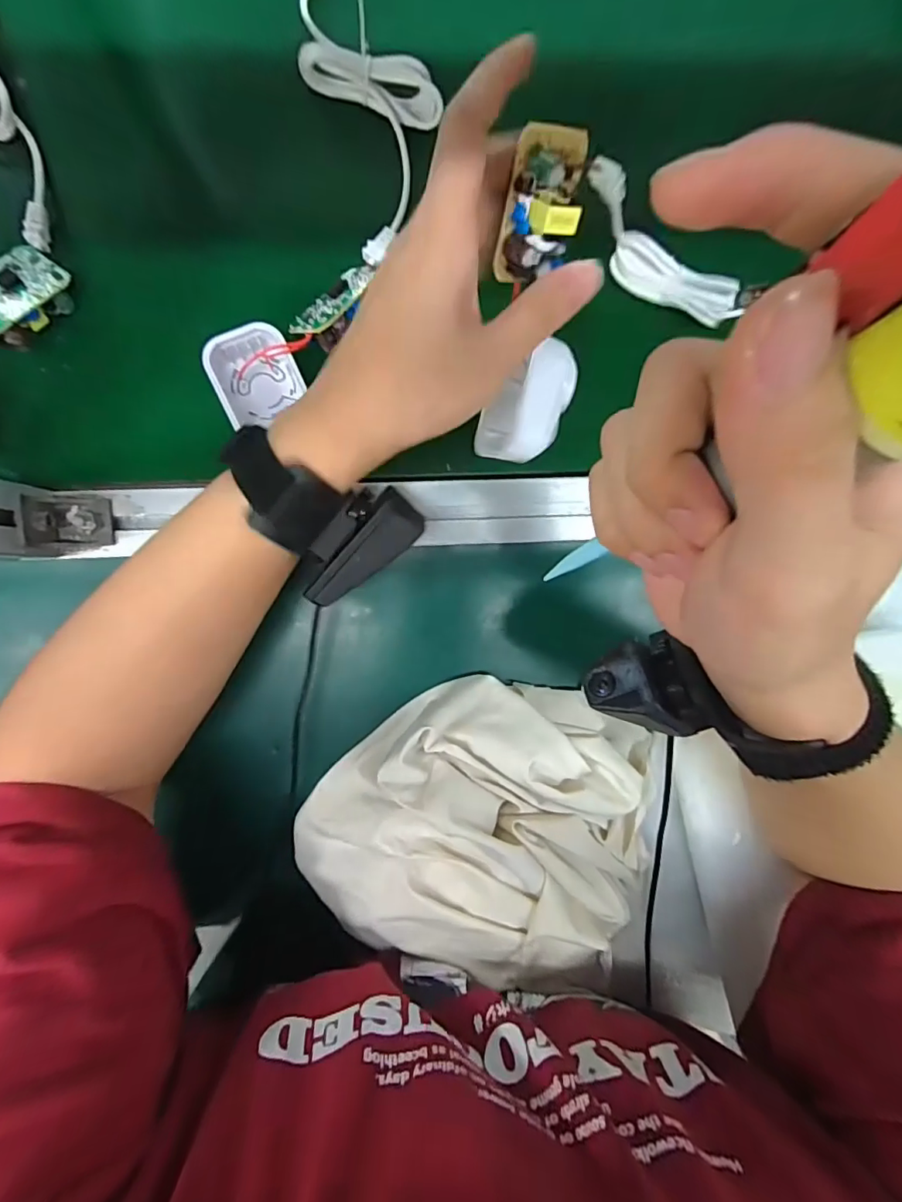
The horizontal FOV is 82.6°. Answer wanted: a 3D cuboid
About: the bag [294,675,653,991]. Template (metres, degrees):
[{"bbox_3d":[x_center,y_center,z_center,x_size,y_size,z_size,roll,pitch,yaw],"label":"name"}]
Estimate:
[{"bbox_3d":[0.024,0.133,0.308,0.203,0.045,0.167,21,92,-3],"label":"bag"}]

